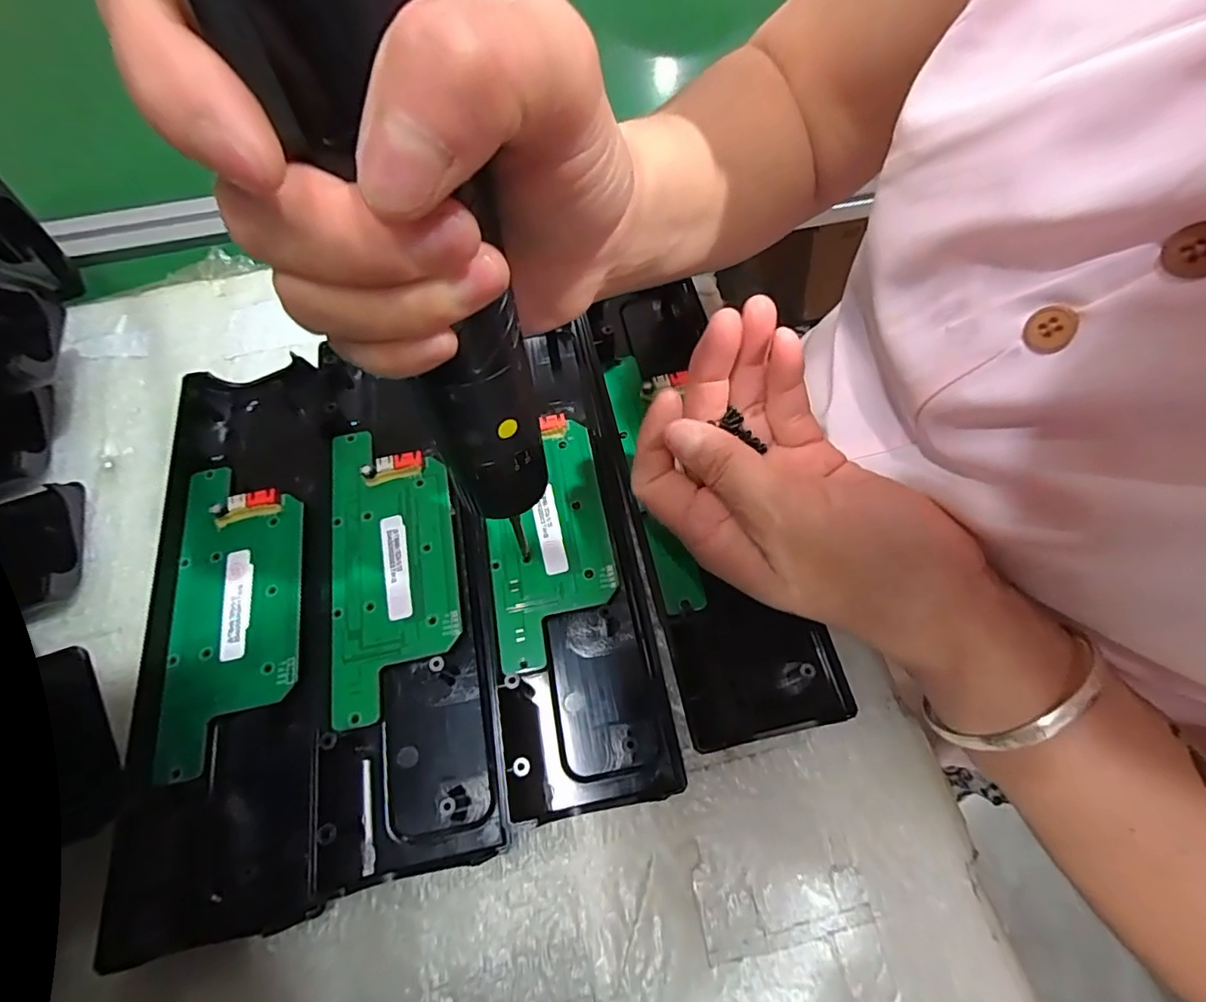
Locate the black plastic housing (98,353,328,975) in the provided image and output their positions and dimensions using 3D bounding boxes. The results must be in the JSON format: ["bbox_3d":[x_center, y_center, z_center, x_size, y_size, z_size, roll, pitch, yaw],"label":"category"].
[{"bbox_3d":[-0.162,0.043,0.242,0.076,0.017,0.247,-12,63,-5],"label":"black plastic housing"}]

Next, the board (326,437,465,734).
[{"bbox_3d":[-0.095,0.026,0.245,0.056,0.011,0.129,-10,65,-3],"label":"board"}]

